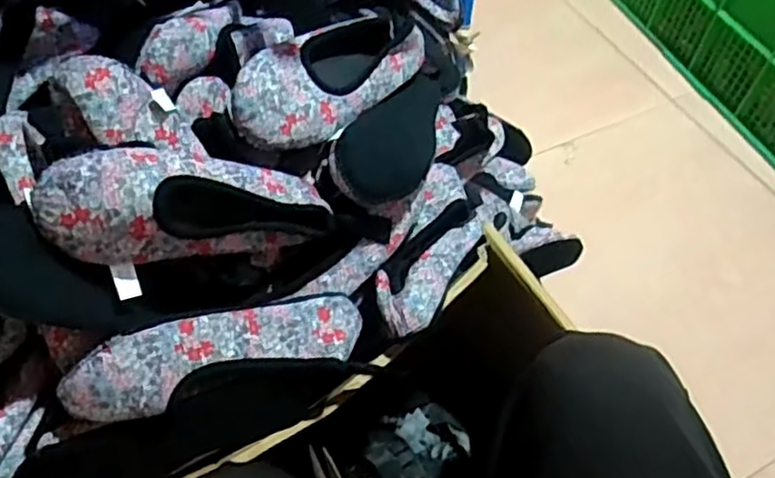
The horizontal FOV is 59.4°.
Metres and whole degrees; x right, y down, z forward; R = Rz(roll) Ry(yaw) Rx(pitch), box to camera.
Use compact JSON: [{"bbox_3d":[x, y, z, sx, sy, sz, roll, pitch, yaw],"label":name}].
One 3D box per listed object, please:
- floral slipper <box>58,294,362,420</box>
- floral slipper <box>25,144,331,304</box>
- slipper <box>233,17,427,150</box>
[{"bbox_3d":[-0.144,0.094,0.587,0.247,0.055,0.068,-13,57,-12],"label":"floral slipper"},{"bbox_3d":[-0.172,-0.021,0.595,0.246,0.088,0.084,-2,50,-38],"label":"floral slipper"},{"bbox_3d":[-0.061,-0.172,0.713,0.243,0.060,0.103,-43,105,-30],"label":"slipper"}]

